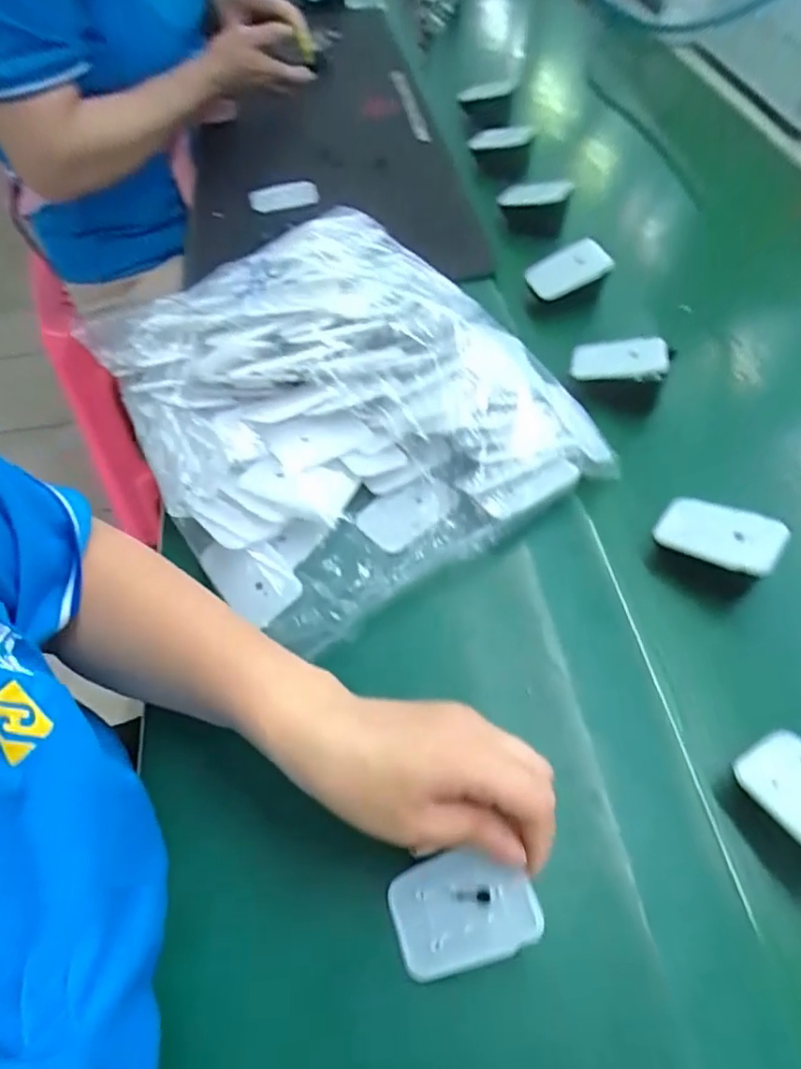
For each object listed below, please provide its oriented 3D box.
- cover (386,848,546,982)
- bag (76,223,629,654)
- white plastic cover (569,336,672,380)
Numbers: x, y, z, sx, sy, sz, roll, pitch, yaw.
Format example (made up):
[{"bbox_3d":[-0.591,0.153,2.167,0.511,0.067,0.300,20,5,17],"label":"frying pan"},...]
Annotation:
[{"bbox_3d":[0.028,0.172,0.280,0.069,0.004,0.045,-28,57,13],"label":"cover"},{"bbox_3d":[-0.049,-0.107,0.443,0.276,0.086,0.319,-30,59,-17],"label":"bag"},{"bbox_3d":[0.171,-0.137,0.476,0.072,0.008,0.035,0,72,16],"label":"white plastic cover"}]

